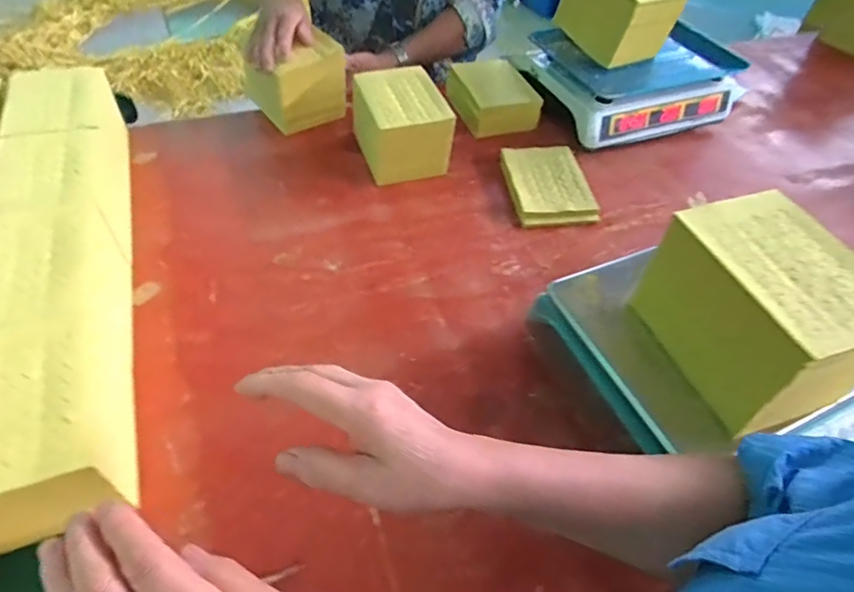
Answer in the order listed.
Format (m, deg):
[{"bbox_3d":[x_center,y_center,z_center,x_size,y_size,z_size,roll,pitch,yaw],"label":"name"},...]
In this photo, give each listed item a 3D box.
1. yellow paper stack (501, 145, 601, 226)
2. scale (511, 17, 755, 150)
[{"bbox_3d":[0.194,-0.179,0.813,0.122,0.026,0.177,-3,51,-8],"label":"yellow paper stack"},{"bbox_3d":[0.400,-0.411,0.980,0.383,0.119,0.246,-16,54,-18],"label":"scale"}]

